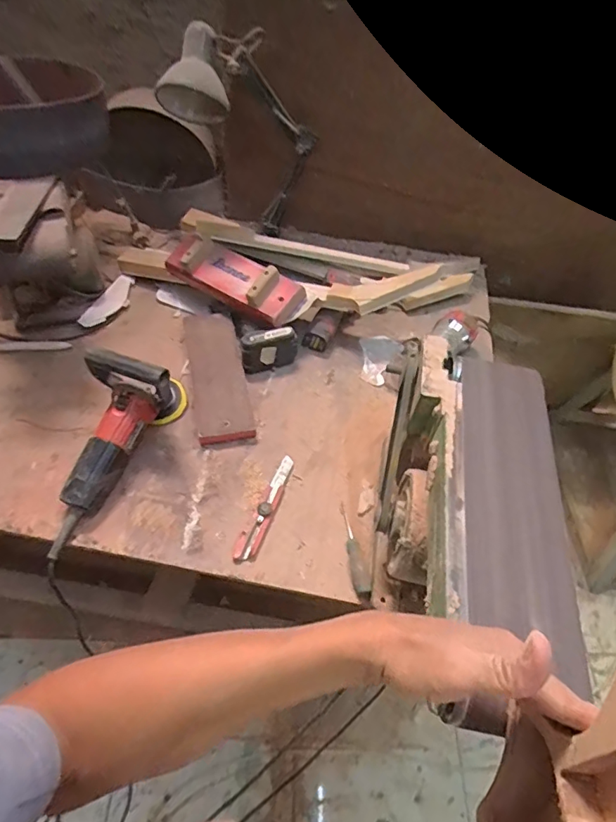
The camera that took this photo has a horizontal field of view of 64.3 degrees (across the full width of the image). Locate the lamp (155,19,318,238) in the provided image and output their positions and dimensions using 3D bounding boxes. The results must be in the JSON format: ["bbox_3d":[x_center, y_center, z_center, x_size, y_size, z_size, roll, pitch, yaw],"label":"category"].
[{"bbox_3d":[-0.134,-0.520,0.975,0.300,0.378,0.125,-23,59,-22],"label":"lamp"}]

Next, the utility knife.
[{"bbox_3d":[-0.065,0.146,0.764,0.029,0.020,0.187,20,54,9],"label":"utility knife"}]

